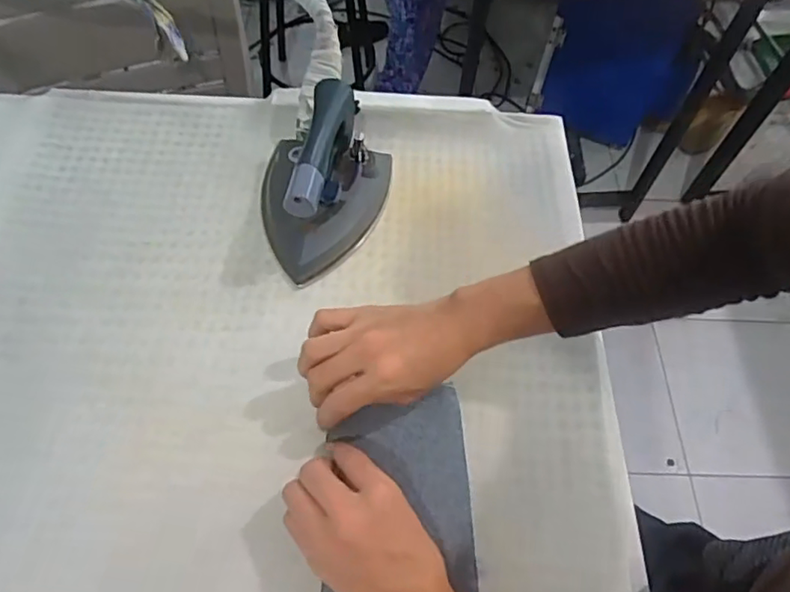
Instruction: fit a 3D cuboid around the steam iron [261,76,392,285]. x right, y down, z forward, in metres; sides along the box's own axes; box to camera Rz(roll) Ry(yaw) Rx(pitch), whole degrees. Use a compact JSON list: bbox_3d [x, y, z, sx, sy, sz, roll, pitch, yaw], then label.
[{"bbox_3d":[-0.082,-0.121,0.607,0.131,0.112,0.188,12,57,3],"label":"steam iron"}]

